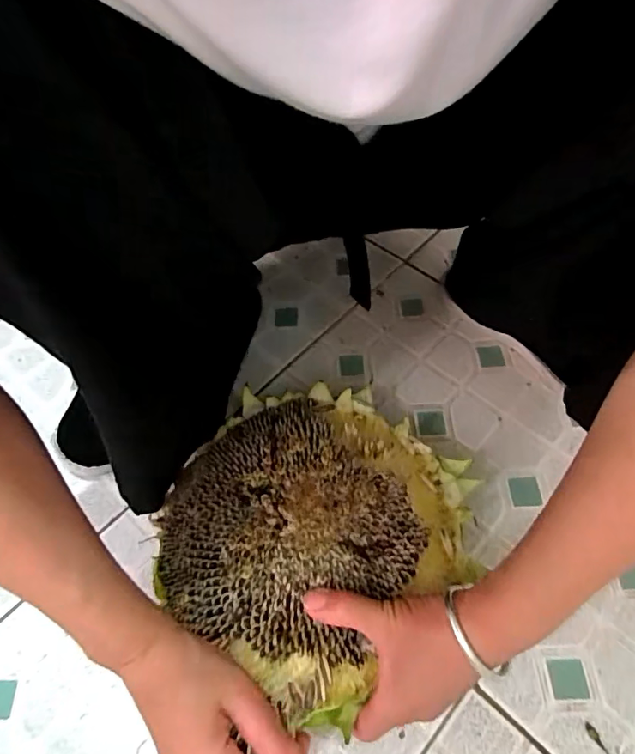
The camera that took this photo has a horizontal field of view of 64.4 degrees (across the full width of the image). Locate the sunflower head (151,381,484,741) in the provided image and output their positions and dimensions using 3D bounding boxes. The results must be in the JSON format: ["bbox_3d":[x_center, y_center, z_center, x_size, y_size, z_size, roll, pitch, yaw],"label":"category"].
[{"bbox_3d":[-0.006,0.106,0.385,0.218,0.045,0.227,-2,58,3],"label":"sunflower head"}]

